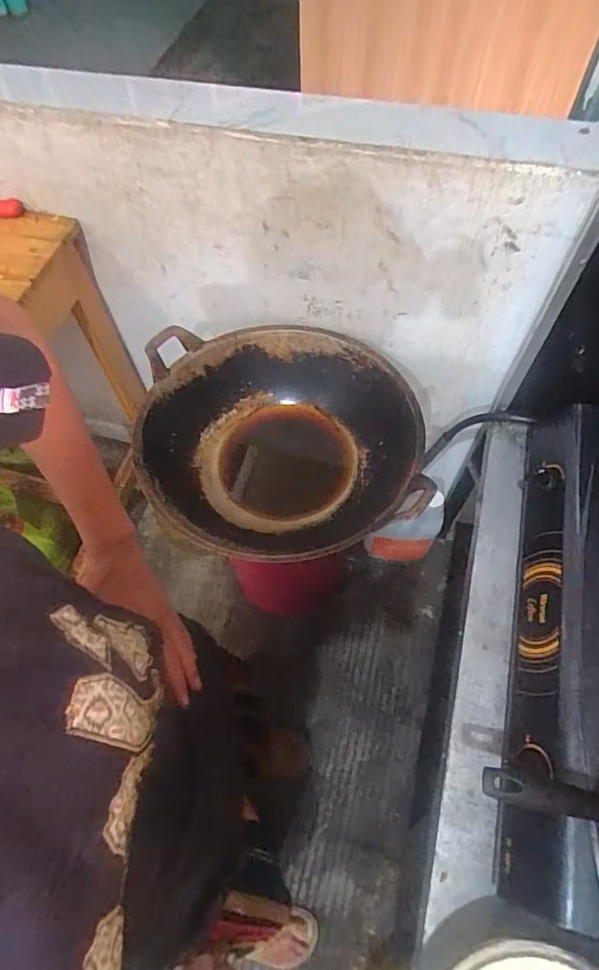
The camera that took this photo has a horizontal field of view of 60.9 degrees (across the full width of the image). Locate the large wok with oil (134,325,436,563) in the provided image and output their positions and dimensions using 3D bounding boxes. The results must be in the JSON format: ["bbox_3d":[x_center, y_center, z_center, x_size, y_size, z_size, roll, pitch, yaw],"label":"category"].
[{"bbox_3d":[-0.028,-0.067,0.918,0.470,0.192,0.460,2,63,4],"label":"large wok with oil"}]

